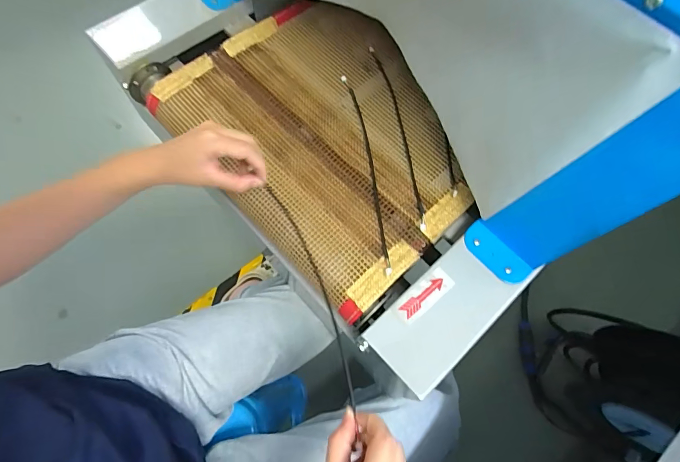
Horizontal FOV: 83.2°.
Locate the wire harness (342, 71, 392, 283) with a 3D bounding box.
[{"bbox_3d":[0.035,-0.077,0.462,0.019,0.014,0.276,-9,69,-5],"label":"wire harness"}]

